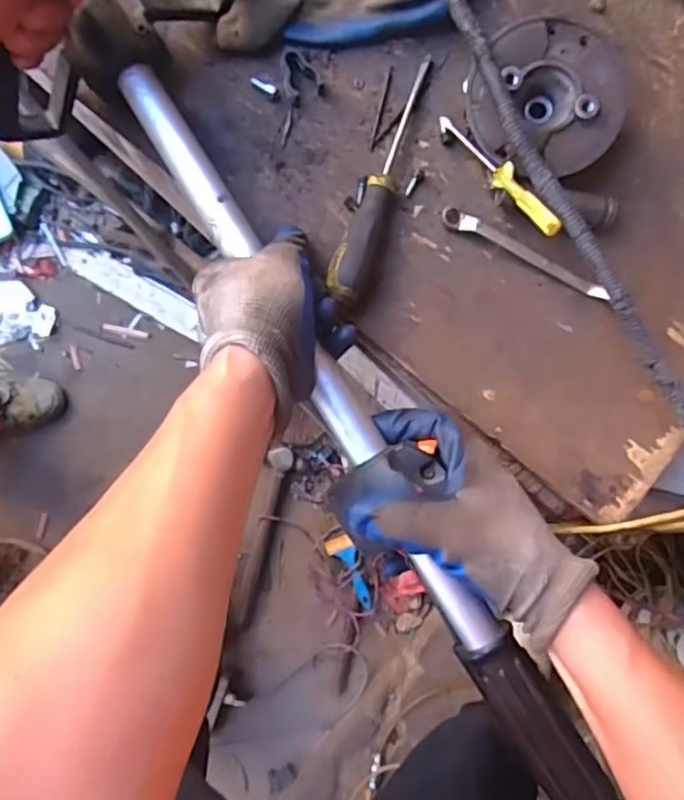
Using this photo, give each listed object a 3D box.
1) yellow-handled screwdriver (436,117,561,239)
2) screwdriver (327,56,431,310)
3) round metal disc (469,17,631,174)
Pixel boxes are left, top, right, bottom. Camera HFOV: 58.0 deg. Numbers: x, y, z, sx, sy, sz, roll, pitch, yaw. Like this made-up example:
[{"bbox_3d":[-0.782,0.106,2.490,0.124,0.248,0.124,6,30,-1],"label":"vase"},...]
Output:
[{"bbox_3d":[0.103,-0.152,0.410,0.013,0.010,0.123,-30,63,-4],"label":"yellow-handled screwdriver"},{"bbox_3d":[0.030,-0.153,0.421,0.027,0.030,0.186,20,86,-2],"label":"screwdriver"},{"bbox_3d":[0.133,-0.197,0.420,0.097,0.046,0.097,0,86,-3],"label":"round metal disc"}]

